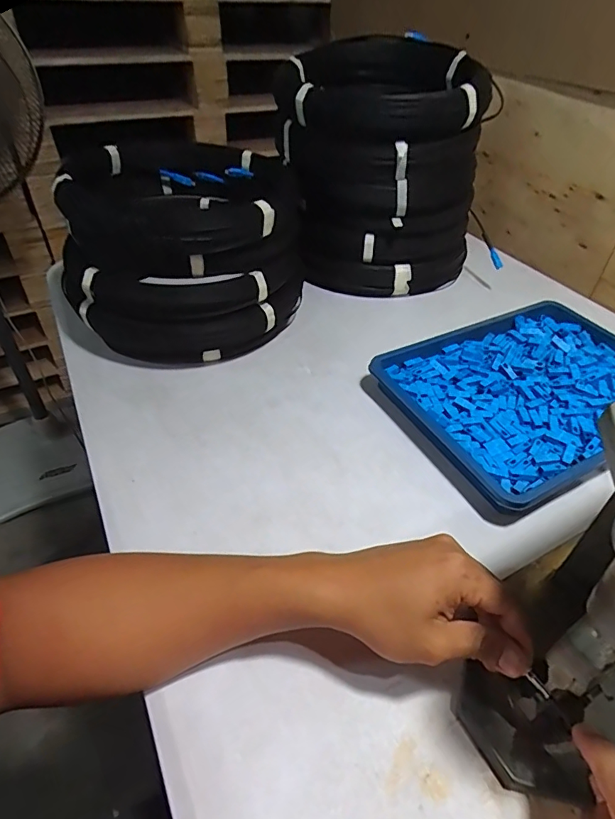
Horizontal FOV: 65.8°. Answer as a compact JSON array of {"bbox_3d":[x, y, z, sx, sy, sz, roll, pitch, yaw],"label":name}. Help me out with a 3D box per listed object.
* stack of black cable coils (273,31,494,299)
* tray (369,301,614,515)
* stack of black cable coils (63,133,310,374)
[{"bbox_3d":[0.104,-0.359,0.734,0.292,0.276,0.260,1,43,-1],"label":"stack of black cable coils"},{"bbox_3d":[0.275,-0.028,0.560,0.324,0.034,0.234,-19,46,-21],"label":"tray"},{"bbox_3d":[-0.166,-0.215,0.631,0.261,0.188,0.293,-13,45,-16],"label":"stack of black cable coils"}]

